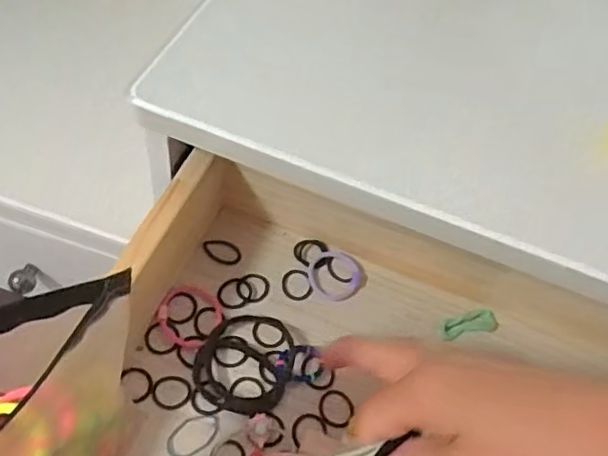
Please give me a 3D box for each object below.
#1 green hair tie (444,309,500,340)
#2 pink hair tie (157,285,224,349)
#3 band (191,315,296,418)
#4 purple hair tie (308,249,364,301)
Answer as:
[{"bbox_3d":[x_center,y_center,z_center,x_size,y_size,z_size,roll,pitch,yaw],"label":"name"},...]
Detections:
[{"bbox_3d":[0.104,0.061,0.386,0.038,0.005,0.015,-11,57,-13],"label":"green hair tie"},{"bbox_3d":[-0.068,0.052,0.368,0.037,0.006,0.037,3,55,-4],"label":"pink hair tie"},{"bbox_3d":[-0.033,0.076,0.355,0.053,0.008,0.061,19,55,8],"label":"band"},{"bbox_3d":[0.020,0.031,0.398,0.035,0.004,0.037,3,55,-4],"label":"purple hair tie"}]

